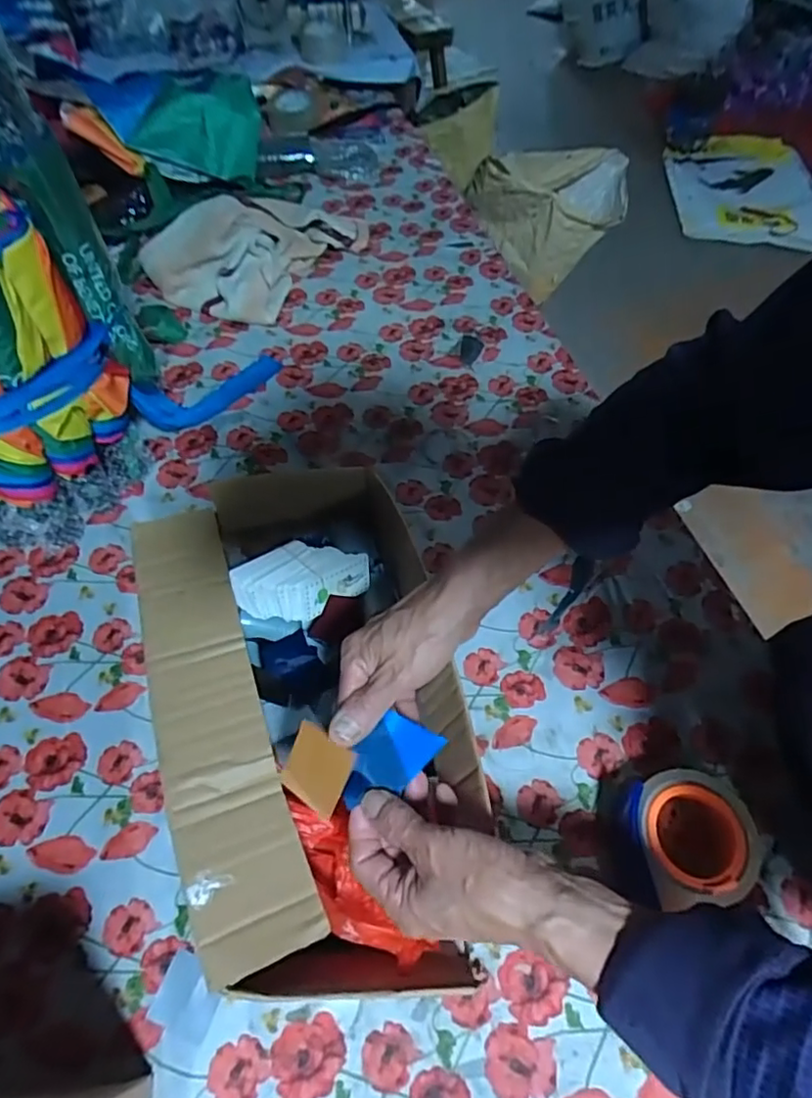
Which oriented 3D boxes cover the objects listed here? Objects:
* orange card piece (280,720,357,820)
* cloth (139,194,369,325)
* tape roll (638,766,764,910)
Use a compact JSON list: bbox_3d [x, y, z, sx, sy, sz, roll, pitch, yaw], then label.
[{"bbox_3d":[-0.059,0.145,0.397,0.047,0.005,0.044,24,85,26],"label":"orange card piece"},{"bbox_3d":[-0.220,-0.462,0.886,0.196,0.106,0.266,27,61,17],"label":"cloth"},{"bbox_3d":[0.235,0.229,0.482,0.102,0.054,0.094,0,57,0],"label":"tape roll"}]

